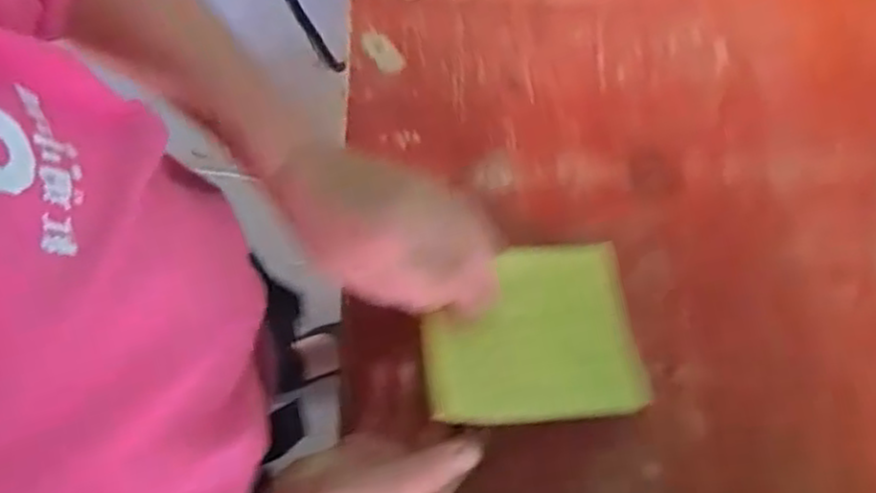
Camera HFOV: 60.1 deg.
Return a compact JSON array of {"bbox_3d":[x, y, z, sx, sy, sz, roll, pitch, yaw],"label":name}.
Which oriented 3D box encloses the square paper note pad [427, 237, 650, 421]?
[{"bbox_3d":[0.059,0.053,0.486,0.158,0.011,0.117,1,61,-27],"label":"square paper note pad"}]

